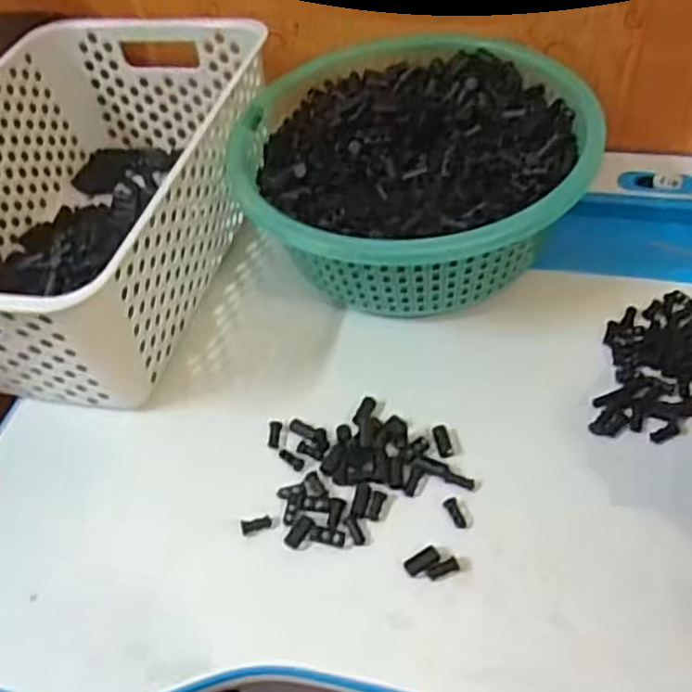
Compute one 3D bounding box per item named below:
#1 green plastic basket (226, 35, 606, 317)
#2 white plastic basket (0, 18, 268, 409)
[{"bbox_3d":[0.045,-0.117,0.517,0.237,0.088,0.239,-6,49,1],"label":"green plastic basket"},{"bbox_3d":[-0.185,-0.109,0.523,0.199,0.106,0.305,6,50,12],"label":"white plastic basket"}]

